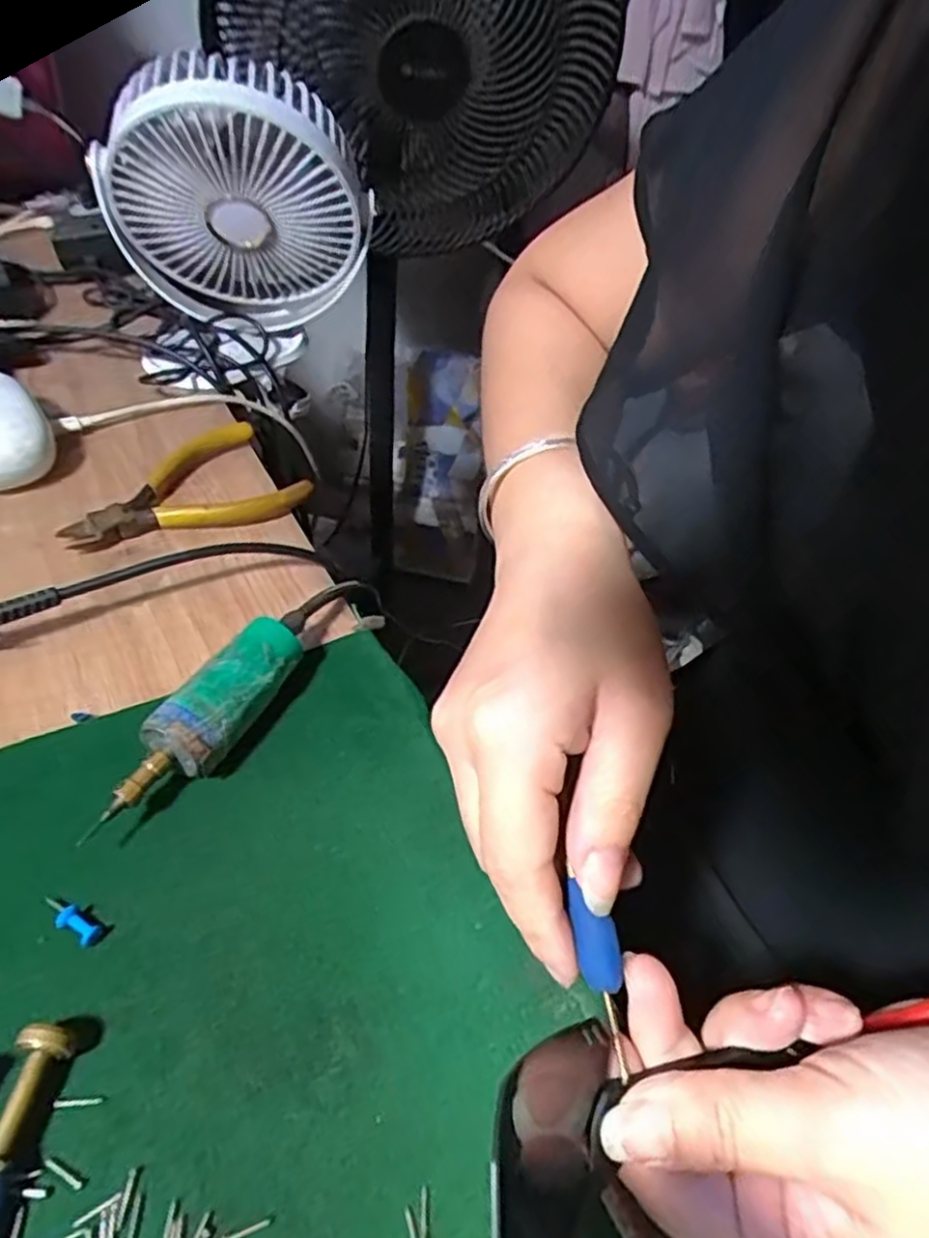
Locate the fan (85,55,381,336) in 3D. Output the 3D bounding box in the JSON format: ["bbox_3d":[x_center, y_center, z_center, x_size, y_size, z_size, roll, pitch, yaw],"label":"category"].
[{"bbox_3d":[-0.148,-0.266,0.493,0.164,0.172,0.101,-17,49,-21],"label":"fan"}]

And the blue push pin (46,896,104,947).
[{"bbox_3d":[-0.124,0.094,0.232,0.023,0.006,0.008,25,48,18],"label":"blue push pin"}]

